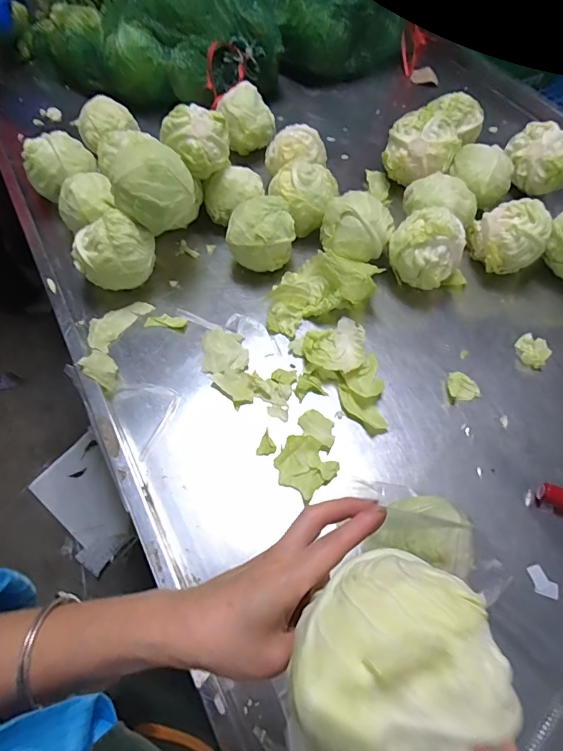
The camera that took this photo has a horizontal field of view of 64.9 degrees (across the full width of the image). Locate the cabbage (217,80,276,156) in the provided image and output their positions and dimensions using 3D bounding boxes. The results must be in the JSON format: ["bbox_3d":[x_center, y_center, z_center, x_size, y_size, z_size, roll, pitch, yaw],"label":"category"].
[{"bbox_3d":[-0.068,-0.494,0.860,0.106,0.095,0.088,-10,60,-6],"label":"cabbage"}]

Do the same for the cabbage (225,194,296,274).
[{"bbox_3d":[-0.032,-0.219,0.713,0.105,0.108,0.091,-2,60,-3],"label":"cabbage"}]

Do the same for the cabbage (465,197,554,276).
[{"bbox_3d":[0.364,-0.220,0.703,0.107,0.087,0.091,11,60,4],"label":"cabbage"}]

